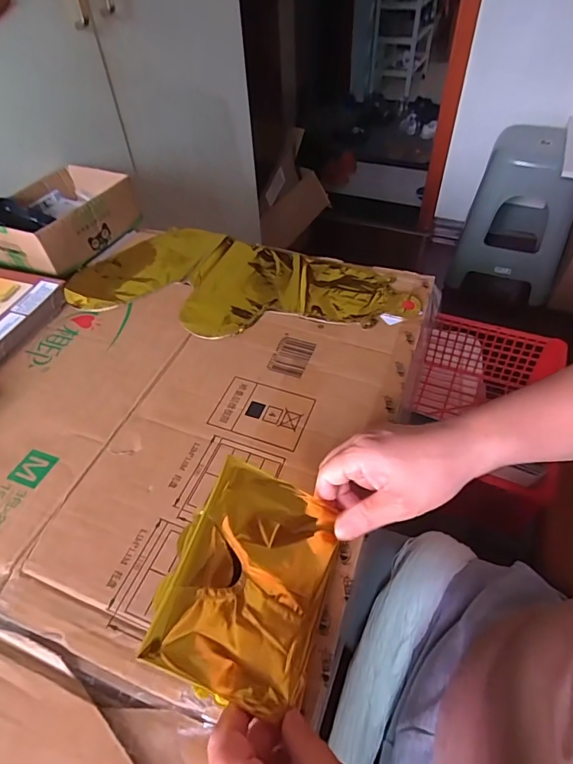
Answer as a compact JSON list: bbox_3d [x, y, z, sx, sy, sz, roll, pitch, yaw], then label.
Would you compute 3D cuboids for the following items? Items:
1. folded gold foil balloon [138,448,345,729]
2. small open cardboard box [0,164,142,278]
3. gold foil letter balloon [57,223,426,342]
[{"bbox_3d":[-0.020,0.131,0.297,0.112,0.014,0.137,31,48,-15],"label":"folded gold foil balloon"},{"bbox_3d":[-0.328,-0.237,0.634,0.149,0.067,0.188,25,54,22],"label":"small open cardboard box"},{"bbox_3d":[-0.065,-0.128,0.559,0.429,0.014,0.192,17,52,16],"label":"gold foil letter balloon"}]

